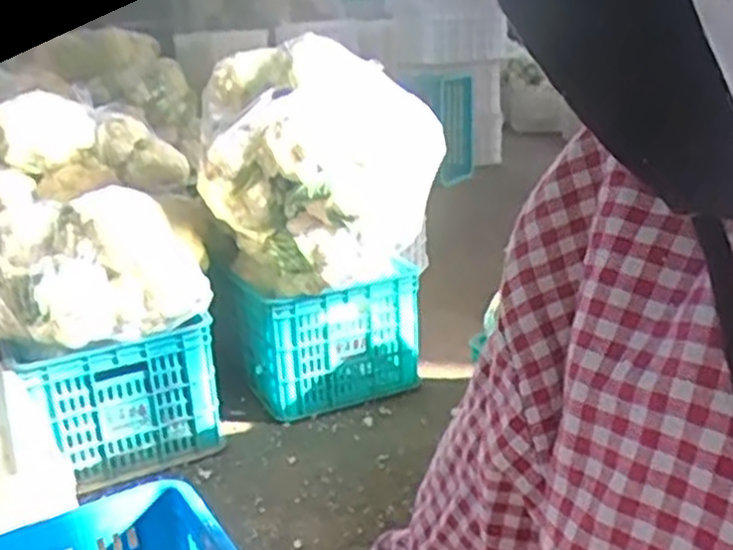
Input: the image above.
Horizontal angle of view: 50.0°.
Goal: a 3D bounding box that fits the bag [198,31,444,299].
[{"bbox_3d":[-0.074,-0.202,1.465,0.407,0.429,0.385,-1,18,5],"label":"bag"}]

